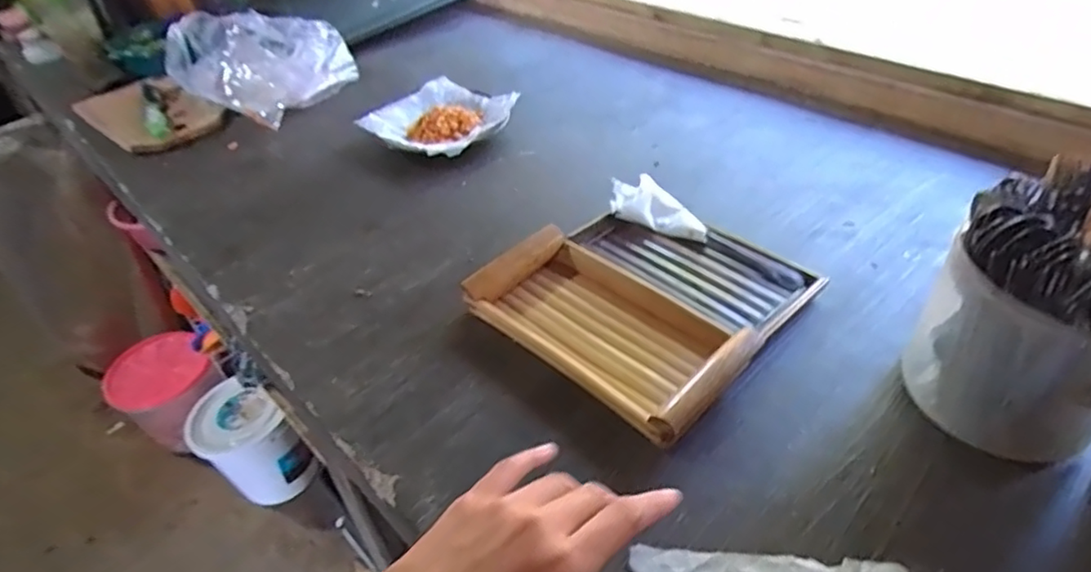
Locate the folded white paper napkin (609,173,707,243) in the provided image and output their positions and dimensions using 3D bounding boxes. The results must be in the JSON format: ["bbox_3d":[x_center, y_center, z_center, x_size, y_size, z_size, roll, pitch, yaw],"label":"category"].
[{"bbox_3d":[0.123,-0.081,0.664,0.113,0.030,0.052,30,53,15],"label":"folded white paper napkin"}]

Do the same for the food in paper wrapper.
[{"bbox_3d":[-0.143,-0.237,0.861,0.163,0.030,0.185,26,51,29],"label":"food in paper wrapper"}]

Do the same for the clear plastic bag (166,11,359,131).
[{"bbox_3d":[-0.459,-0.374,0.995,0.244,0.104,0.212,22,48,26],"label":"clear plastic bag"}]

